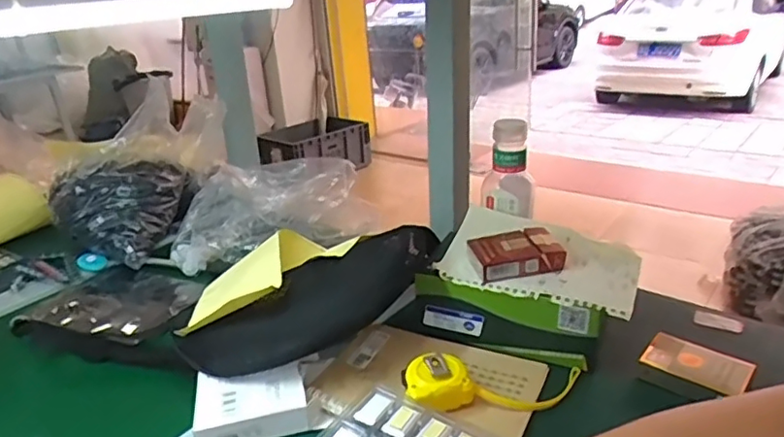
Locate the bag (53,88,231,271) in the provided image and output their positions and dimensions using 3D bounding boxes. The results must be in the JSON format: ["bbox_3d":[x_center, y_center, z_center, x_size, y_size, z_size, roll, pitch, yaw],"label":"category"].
[{"bbox_3d":[-0.419,-0.027,0.909,0.152,0.140,0.173,4,24,19],"label":"bag"}]

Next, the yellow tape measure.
[{"bbox_3d":[0.097,0.159,0.541,0.169,0.030,0.056,9,24,-5],"label":"yellow tape measure"}]

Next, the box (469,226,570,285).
[{"bbox_3d":[0.133,0.037,0.612,0.089,0.031,0.054,-4,24,-2],"label":"box"}]

